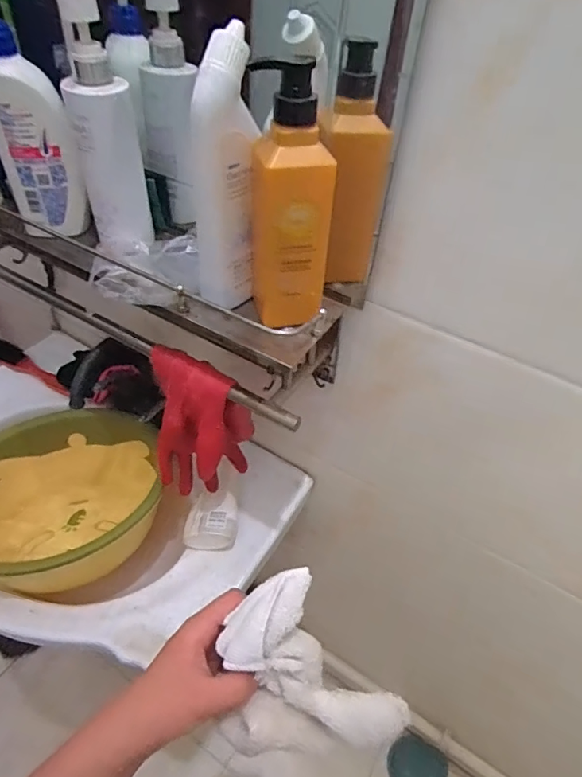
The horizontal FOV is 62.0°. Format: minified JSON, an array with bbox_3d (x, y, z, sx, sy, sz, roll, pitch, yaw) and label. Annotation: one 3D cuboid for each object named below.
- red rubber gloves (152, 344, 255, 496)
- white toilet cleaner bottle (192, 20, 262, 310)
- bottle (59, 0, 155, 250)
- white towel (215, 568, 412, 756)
[{"bbox_3d":[-0.117,0.055,0.628,0.112,0.210,0.088,3,45,-3],"label":"red rubber gloves"},{"bbox_3d":[-0.058,-0.180,0.436,0.048,0.221,0.057,9,45,3],"label":"white toilet cleaner bottle"},{"bbox_3d":[-0.189,-0.257,0.496,0.067,0.228,0.054,-9,47,-14],"label":"bottle"},{"bbox_3d":[0.012,0.185,0.330,0.116,0.064,0.092,2,46,-4],"label":"white towel"}]

